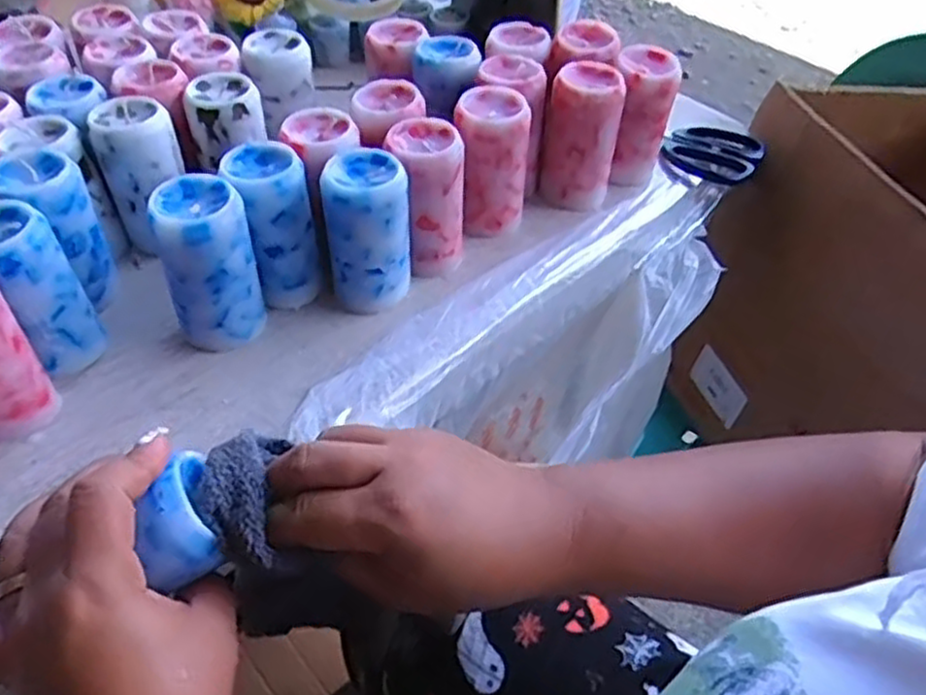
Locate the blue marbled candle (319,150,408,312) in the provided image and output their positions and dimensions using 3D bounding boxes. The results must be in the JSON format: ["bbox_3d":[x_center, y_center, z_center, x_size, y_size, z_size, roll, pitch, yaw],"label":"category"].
[{"bbox_3d":[-0.060,-0.073,0.470,0.050,0.092,0.050,-3,48,-7],"label":"blue marbled candle"}]

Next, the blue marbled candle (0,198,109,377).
[{"bbox_3d":[-0.241,-0.030,0.420,0.052,0.089,0.057,-27,55,-26],"label":"blue marbled candle"}]

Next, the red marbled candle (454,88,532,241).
[{"bbox_3d":[0.020,-0.127,0.522,0.050,0.088,0.054,1,47,-3],"label":"red marbled candle"}]

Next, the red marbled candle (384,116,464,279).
[{"bbox_3d":[-0.024,-0.098,0.497,0.048,0.094,0.048,1,47,-3],"label":"red marbled candle"}]

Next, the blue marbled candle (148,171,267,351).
[{"bbox_3d":[-0.148,-0.048,0.439,0.051,0.093,0.050,-21,52,-21],"label":"blue marbled candle"}]

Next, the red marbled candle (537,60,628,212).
[{"bbox_3d":[0.086,-0.155,0.549,0.050,0.091,0.050,8,47,4],"label":"red marbled candle"}]

